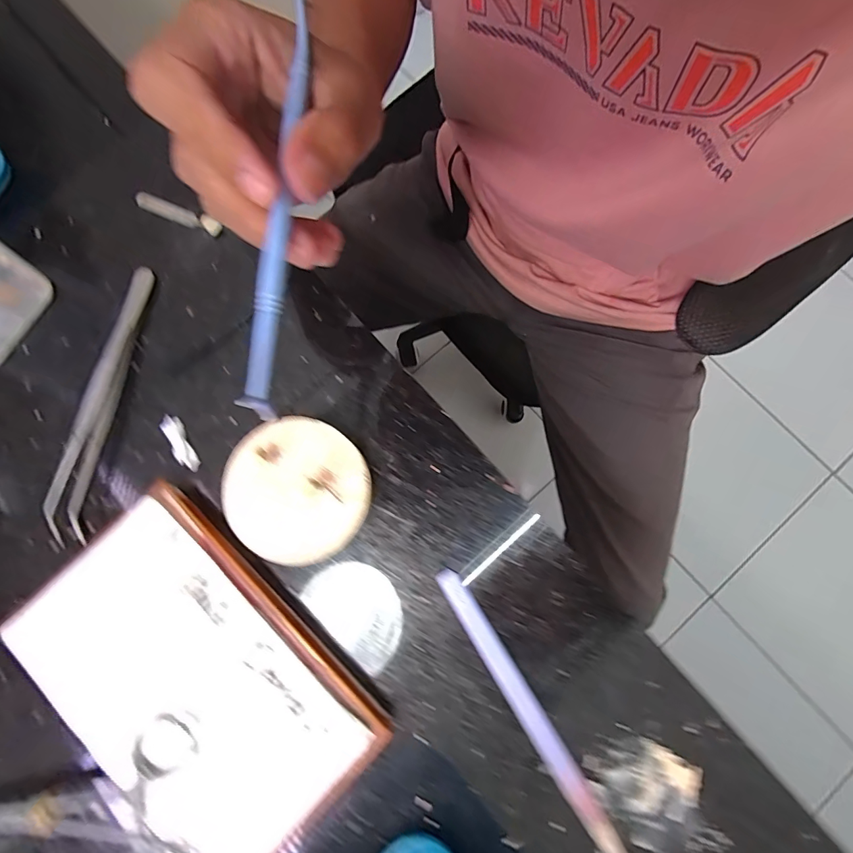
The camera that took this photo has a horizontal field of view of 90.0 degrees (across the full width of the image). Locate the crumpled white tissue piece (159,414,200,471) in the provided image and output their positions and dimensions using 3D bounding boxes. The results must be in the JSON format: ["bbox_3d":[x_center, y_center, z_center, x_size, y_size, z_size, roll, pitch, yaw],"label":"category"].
[{"bbox_3d":[-0.128,0.008,0.222,0.010,0.004,0.034,-35,79,-5],"label":"crumpled white tissue piece"}]

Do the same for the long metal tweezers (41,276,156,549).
[{"bbox_3d":[-0.168,-0.016,0.222,0.012,0.013,0.146,6,79,3],"label":"long metal tweezers"}]

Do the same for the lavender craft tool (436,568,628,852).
[{"bbox_3d":[0.046,0.130,0.195,0.011,0.005,0.141,-32,79,-5],"label":"lavender craft tool"}]

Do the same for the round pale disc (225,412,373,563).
[{"bbox_3d":[-0.064,0.031,0.212,0.069,0.013,0.065,0,77,-1],"label":"round pale disc"}]

